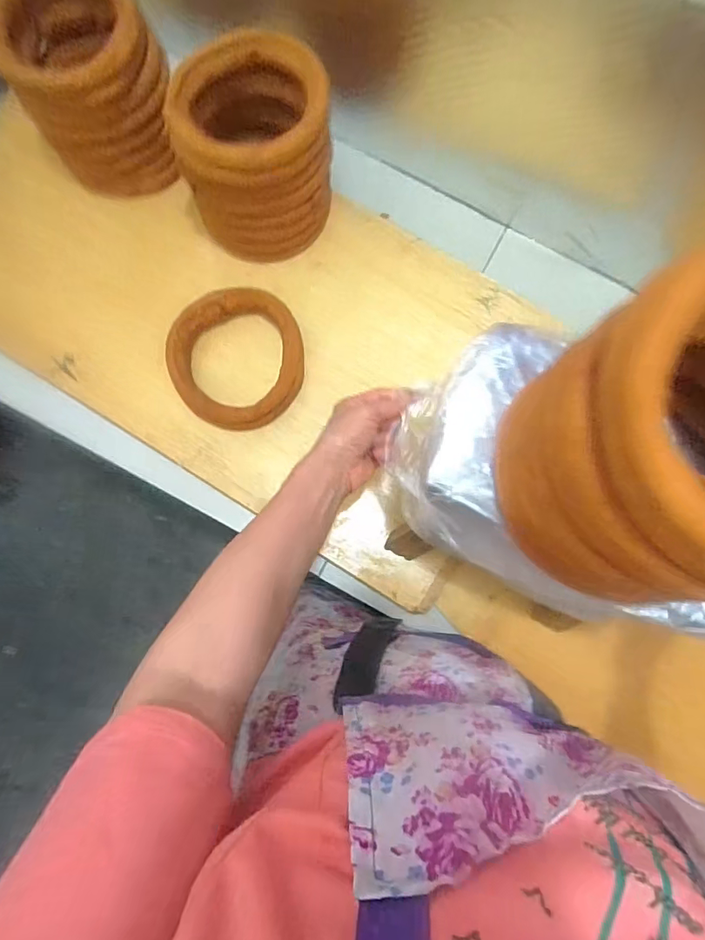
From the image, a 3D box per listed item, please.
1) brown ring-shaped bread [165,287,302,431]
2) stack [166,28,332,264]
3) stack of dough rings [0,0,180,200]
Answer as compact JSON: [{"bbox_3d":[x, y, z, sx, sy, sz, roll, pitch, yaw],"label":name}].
[{"bbox_3d":[-0.135,-0.130,0.589,0.151,0.028,0.161,0,82,-2],"label":"brown ring-shaped bread"},{"bbox_3d":[-0.103,-0.349,0.559,0.155,0.142,0.165,9,82,-1],"label":"stack"},{"bbox_3d":[-0.285,-0.426,0.542,0.162,0.145,0.143,-21,84,-5],"label":"stack of dough rings"}]

